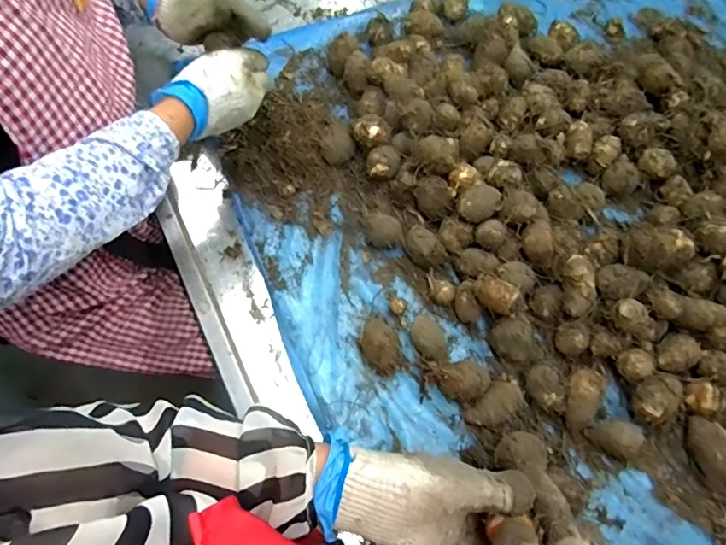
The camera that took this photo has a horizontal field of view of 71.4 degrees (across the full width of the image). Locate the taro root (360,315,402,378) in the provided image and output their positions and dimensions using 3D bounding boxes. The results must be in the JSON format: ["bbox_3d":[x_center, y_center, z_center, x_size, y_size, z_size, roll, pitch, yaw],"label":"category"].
[{"bbox_3d":[0.018,0.078,0.542,0.038,0.041,0.065,-14,68,-6],"label":"taro root"}]

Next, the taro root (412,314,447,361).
[{"bbox_3d":[0.071,0.072,0.552,0.032,0.030,0.057,-13,68,-6],"label":"taro root"}]

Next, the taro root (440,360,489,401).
[{"bbox_3d":[0.106,0.115,0.531,0.047,0.033,0.038,8,68,3],"label":"taro root"}]

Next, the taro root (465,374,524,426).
[{"bbox_3d":[0.140,0.138,0.524,0.036,0.028,0.064,43,73,15],"label":"taro root"}]

